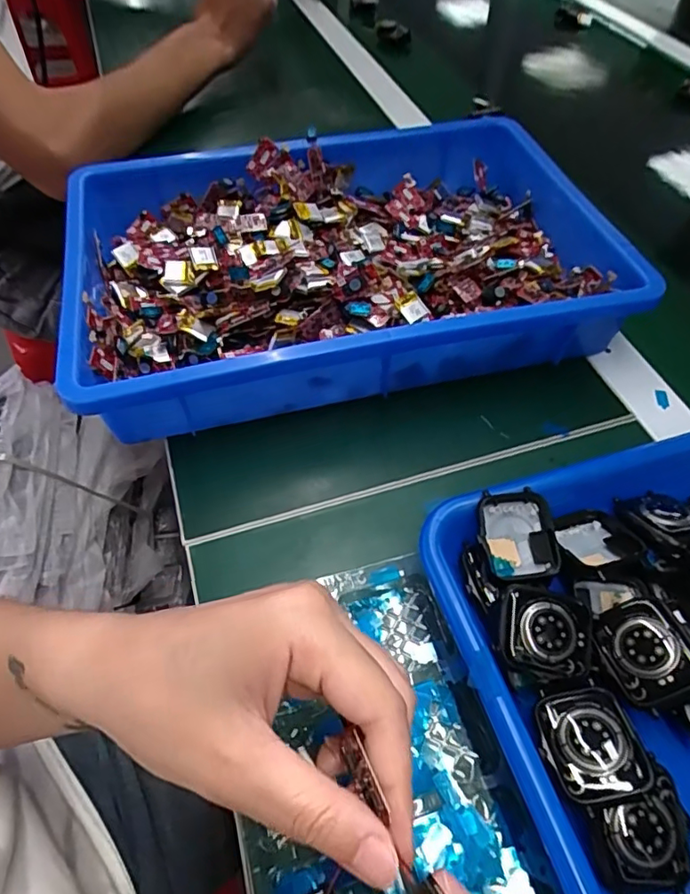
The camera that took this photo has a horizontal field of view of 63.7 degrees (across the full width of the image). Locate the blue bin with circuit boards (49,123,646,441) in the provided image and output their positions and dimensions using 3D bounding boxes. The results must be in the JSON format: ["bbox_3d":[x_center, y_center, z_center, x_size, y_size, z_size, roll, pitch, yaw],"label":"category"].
[{"bbox_3d":[-0.002,-0.144,0.407,0.368,0.060,0.260,-11,55,-10],"label":"blue bin with circuit boards"}]

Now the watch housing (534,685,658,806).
[{"bbox_3d":[0.097,0.117,0.219,0.035,0.012,0.039,-7,54,-7],"label":"watch housing"}]

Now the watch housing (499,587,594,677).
[{"bbox_3d":[0.088,0.080,0.242,0.041,0.012,0.034,5,53,2],"label":"watch housing"}]

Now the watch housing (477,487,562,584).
[{"bbox_3d":[0.083,0.043,0.271,0.037,0.010,0.042,-6,74,-11],"label":"watch housing"}]

